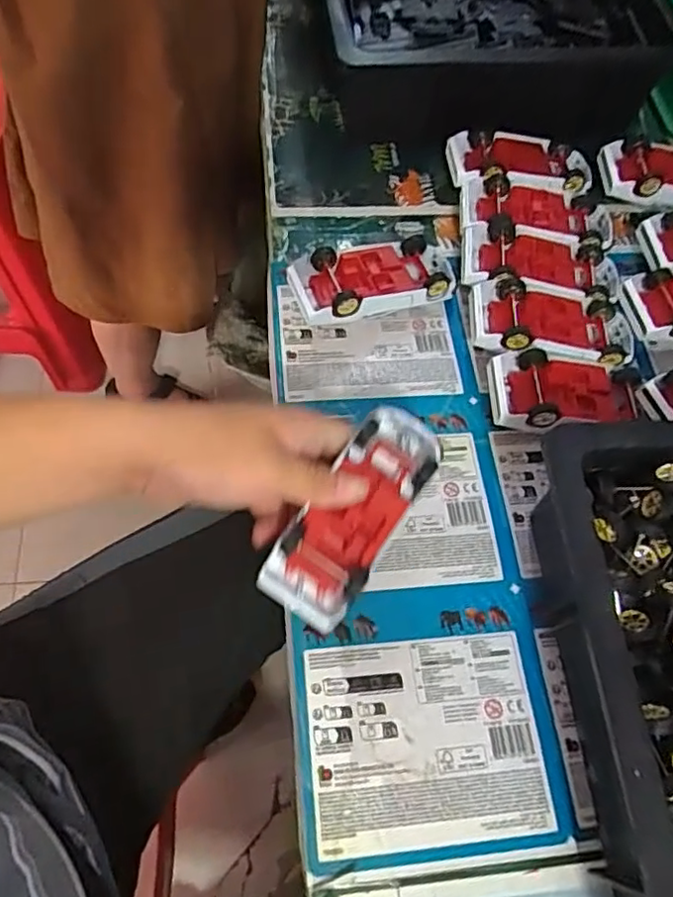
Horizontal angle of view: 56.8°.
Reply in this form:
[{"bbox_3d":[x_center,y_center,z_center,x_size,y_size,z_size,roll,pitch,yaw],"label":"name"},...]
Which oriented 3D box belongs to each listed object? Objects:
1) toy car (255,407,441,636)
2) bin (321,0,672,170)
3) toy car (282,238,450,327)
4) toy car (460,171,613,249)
[{"bbox_3d":[0.011,0.039,0.369,0.051,0.031,0.135,33,81,12],"label":"toy car"},{"bbox_3d":[0.130,-0.491,0.632,0.316,0.110,0.430,-5,64,-6],"label":"bin"},{"bbox_3d":[0.027,-0.129,0.486,0.126,0.041,0.059,-16,66,-11],"label":"toy car"},{"bbox_3d":[0.171,-0.200,0.533,0.128,0.037,0.066,6,63,0],"label":"toy car"}]

